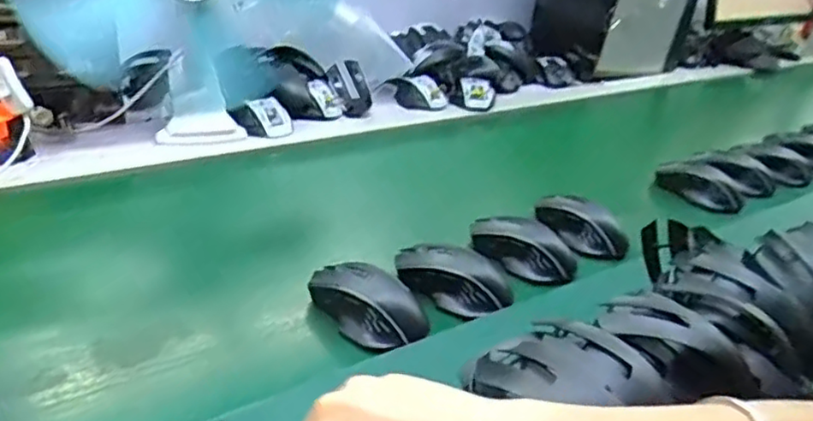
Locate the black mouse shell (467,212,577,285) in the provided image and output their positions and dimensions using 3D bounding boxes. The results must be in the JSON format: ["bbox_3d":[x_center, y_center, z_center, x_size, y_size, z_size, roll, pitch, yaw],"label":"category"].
[{"bbox_3d":[0.125,0.037,0.726,0.118,0.037,0.057,21,33,21],"label":"black mouse shell"}]

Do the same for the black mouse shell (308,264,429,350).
[{"bbox_3d":[-0.033,0.079,0.602,0.117,0.035,0.063,26,35,28],"label":"black mouse shell"}]

